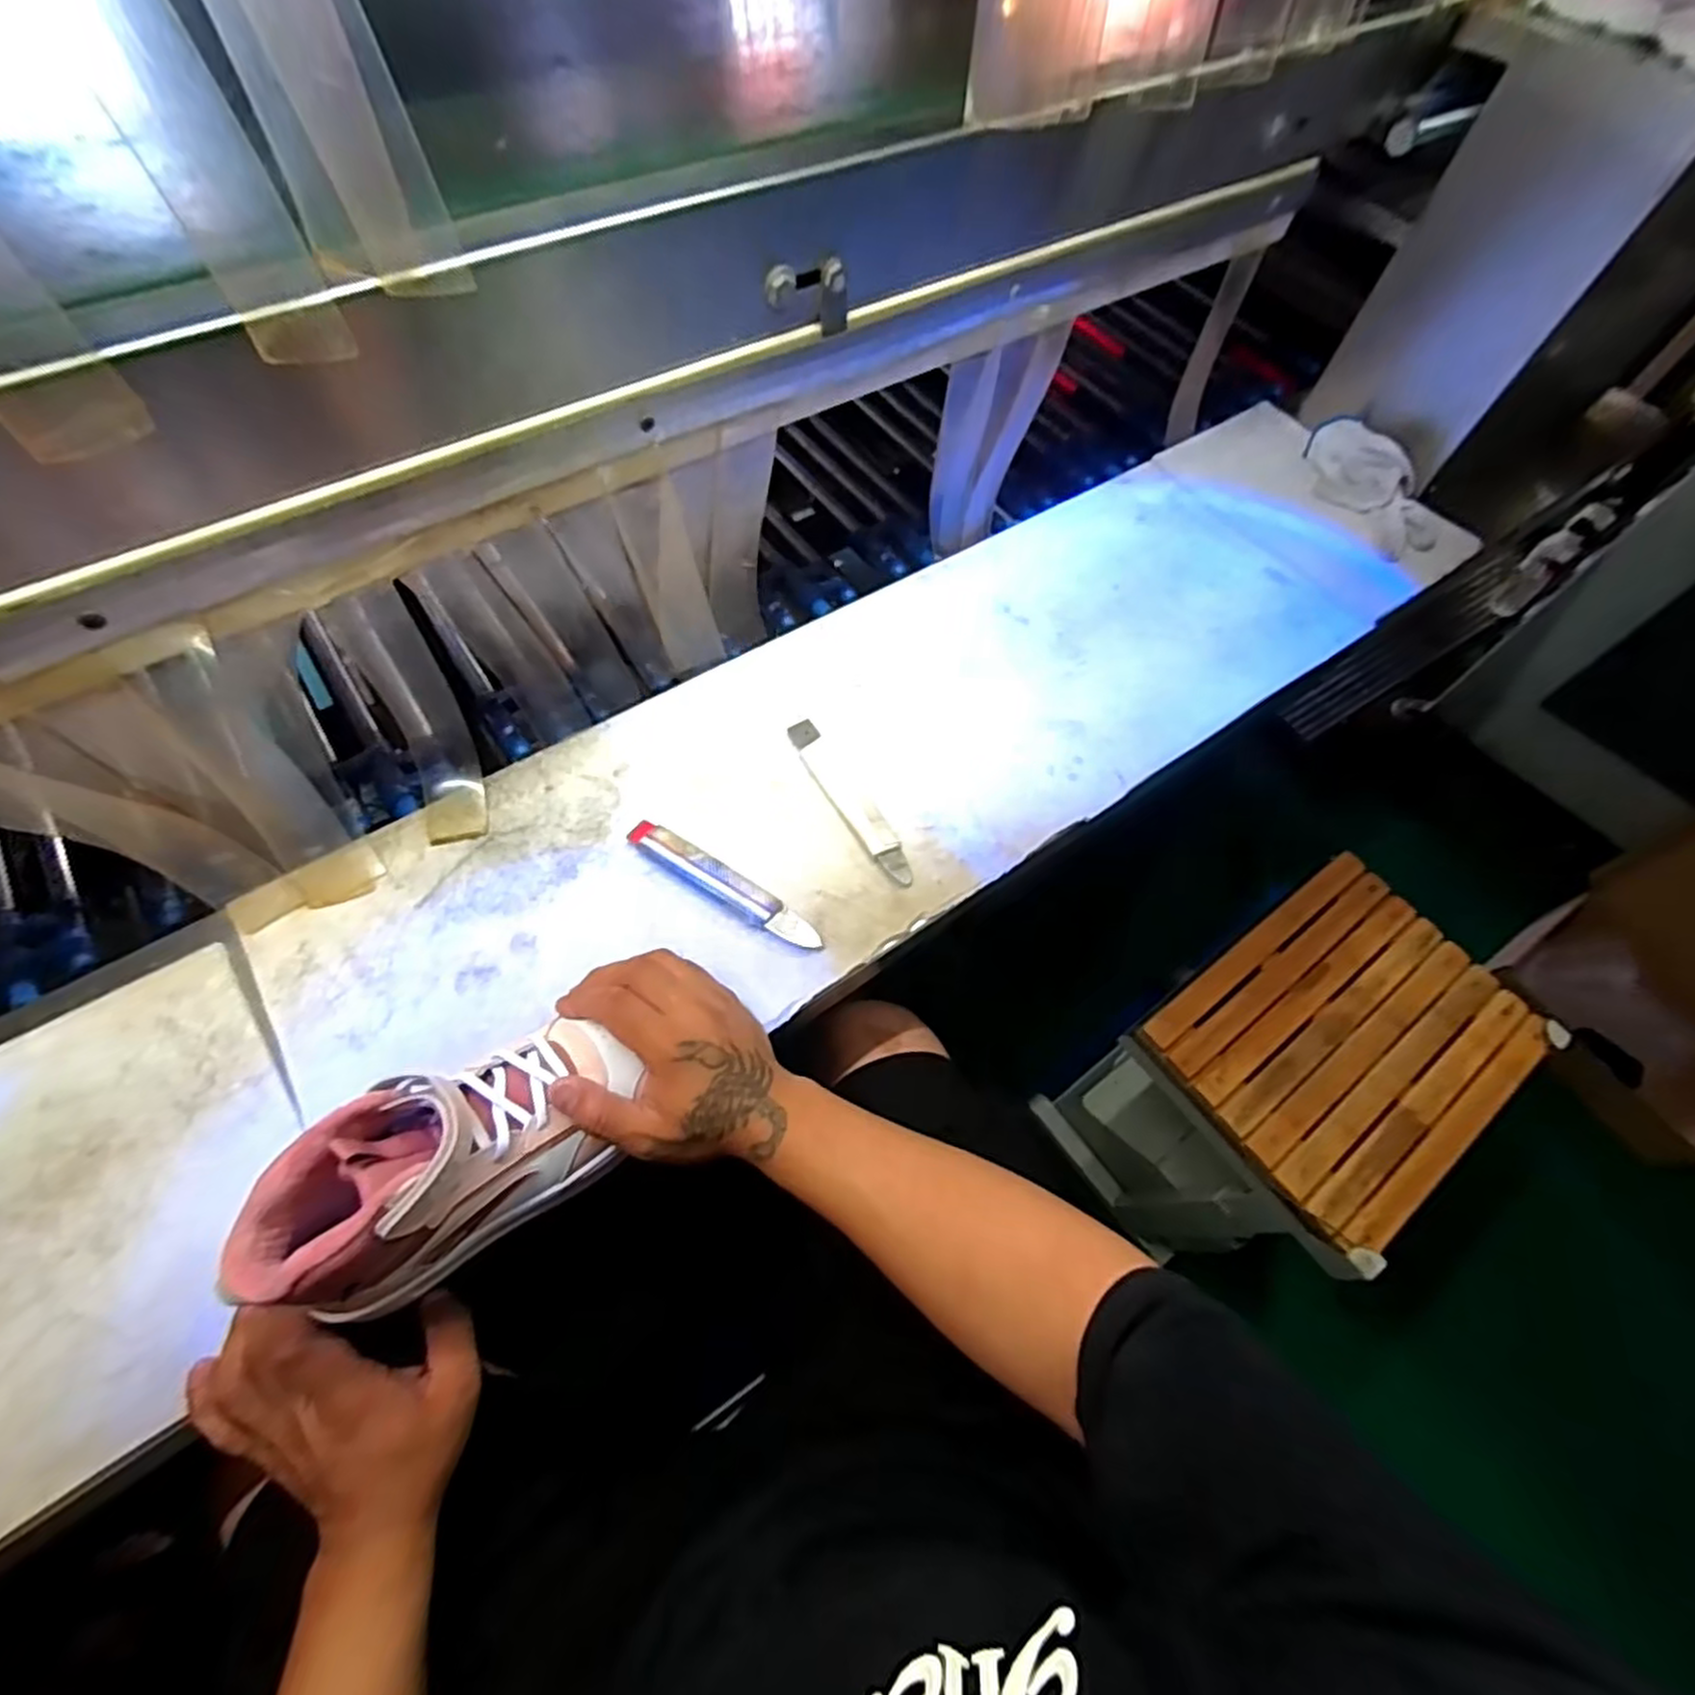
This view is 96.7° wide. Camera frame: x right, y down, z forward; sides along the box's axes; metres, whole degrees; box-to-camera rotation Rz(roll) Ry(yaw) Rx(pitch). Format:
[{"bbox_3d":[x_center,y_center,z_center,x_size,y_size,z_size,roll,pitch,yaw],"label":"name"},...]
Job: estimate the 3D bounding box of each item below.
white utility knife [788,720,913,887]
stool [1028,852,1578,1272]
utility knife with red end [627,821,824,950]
[{"bbox_3d":[0.001,-0.040,0.603,0.026,0.010,0.167,-28,68,-17],"label":"white utility knife"},{"bbox_3d":[0.520,0.300,0.993,0.369,0.442,0.289,-32,69,-19],"label":"stool"},{"bbox_3d":[-0.090,0.026,0.562,0.166,0.017,0.022,32,65,12],"label":"utility knife with red end"}]

